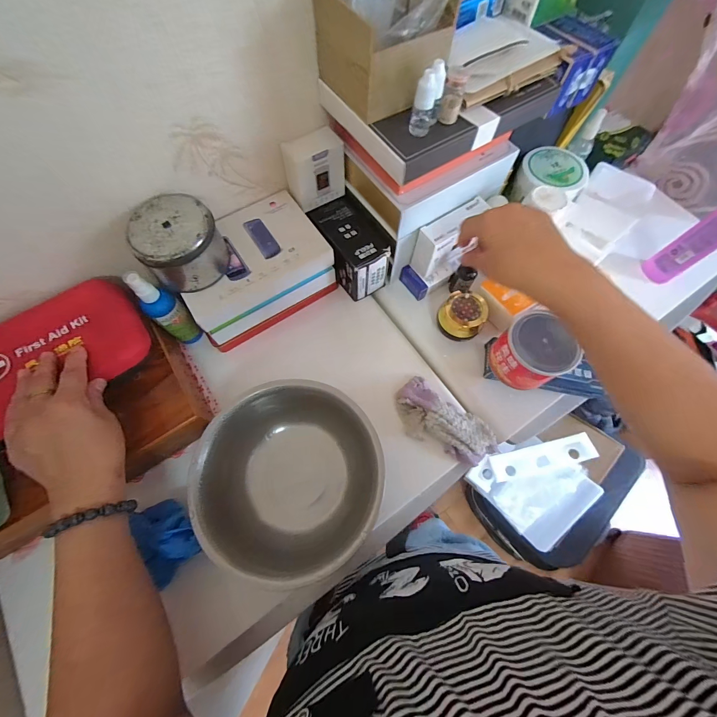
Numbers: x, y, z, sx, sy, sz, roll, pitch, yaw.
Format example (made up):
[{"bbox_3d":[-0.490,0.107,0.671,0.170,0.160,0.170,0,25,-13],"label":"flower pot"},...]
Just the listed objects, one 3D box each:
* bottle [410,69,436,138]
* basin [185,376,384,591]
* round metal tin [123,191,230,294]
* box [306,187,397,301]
[{"bbox_3d":[0.065,-0.252,0.320,0.020,0.055,0.020,11,69,4],"label":"bottle"},{"bbox_3d":[-0.075,0.139,0.384,0.202,0.084,0.200,0,69,0],"label":"basin"},{"bbox_3d":[-0.206,-0.133,0.382,0.087,0.069,0.085,0,69,0],"label":"round metal tin"},{"bbox_3d":[-0.012,-0.168,0.487,0.082,0.088,0.122,-33,72,-12],"label":"box"}]

